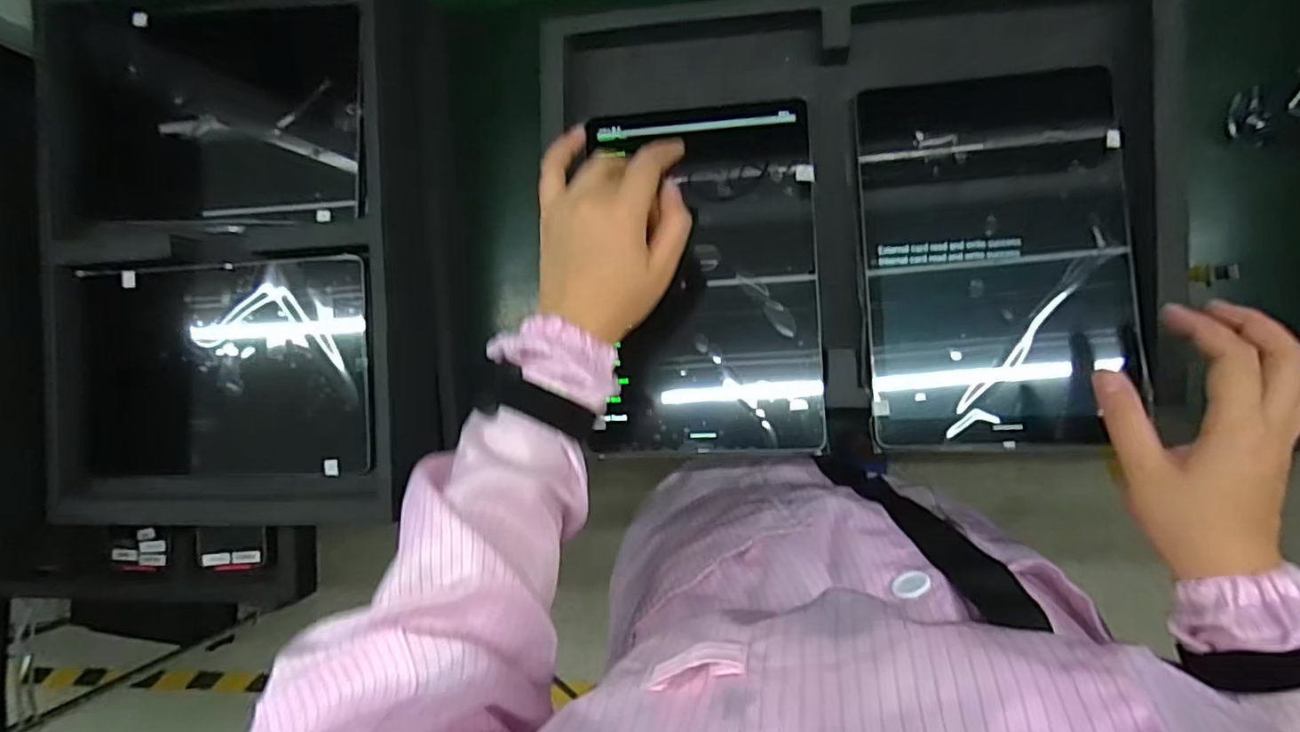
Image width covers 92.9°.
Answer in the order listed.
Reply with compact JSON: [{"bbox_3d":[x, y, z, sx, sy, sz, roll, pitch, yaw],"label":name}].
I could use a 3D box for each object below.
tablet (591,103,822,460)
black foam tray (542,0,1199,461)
[{"bbox_3d":[0.042,-0.066,0.448,0.154,0.009,0.256,-3,83,9],"label":"tablet"},{"bbox_3d":[0.139,-0.102,0.456,0.410,0.069,0.326,0,89,9],"label":"black foam tray"}]

